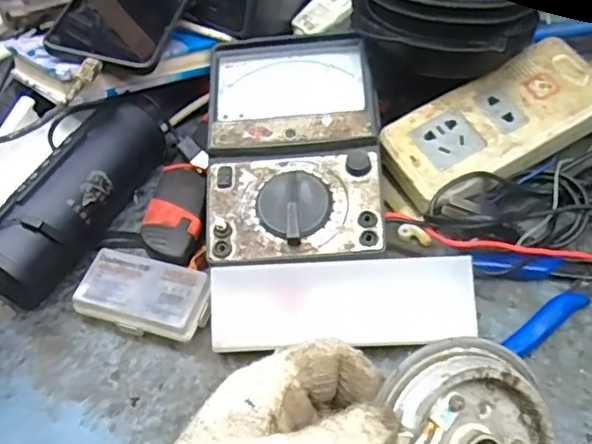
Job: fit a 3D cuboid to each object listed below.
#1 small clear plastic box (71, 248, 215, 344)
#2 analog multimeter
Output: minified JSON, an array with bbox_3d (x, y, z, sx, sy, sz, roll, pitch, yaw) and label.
[{"bbox_3d":[-0.094,0.046,0.380,0.083,0.019,0.043,13,55,16],"label":"small clear plastic box"},{"bbox_3d":[-0.001,-0.058,0.403,0.110,0.034,0.176,-2,52,4],"label":"analog multimeter"}]

